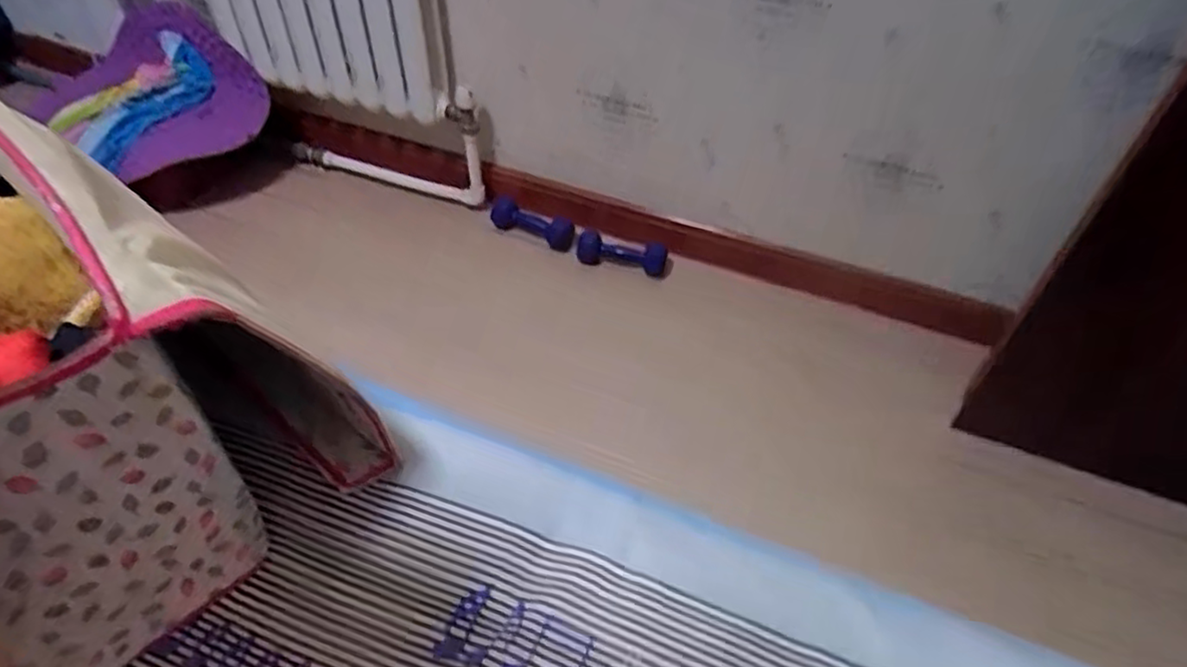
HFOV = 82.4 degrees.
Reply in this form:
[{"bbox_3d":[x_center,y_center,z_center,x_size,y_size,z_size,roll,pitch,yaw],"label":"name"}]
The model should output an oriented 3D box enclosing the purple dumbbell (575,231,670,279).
[{"bbox_3d":[0.068,-0.174,1.543,0.206,0.073,0.072,10,44,-12],"label":"purple dumbbell"}]

